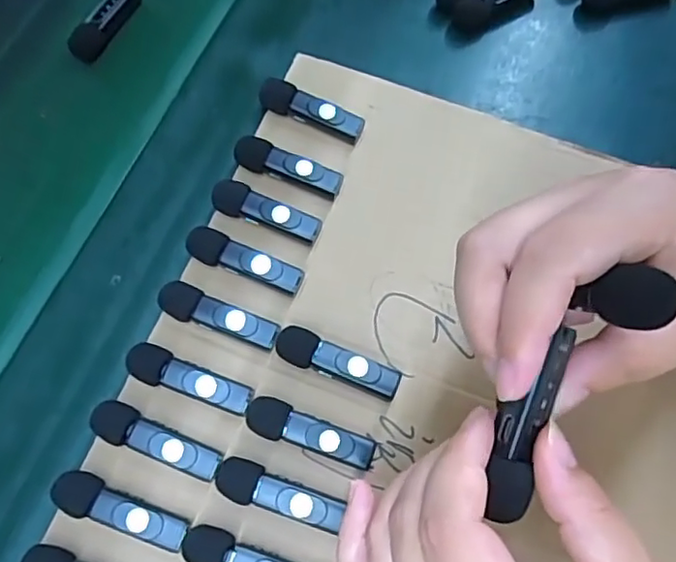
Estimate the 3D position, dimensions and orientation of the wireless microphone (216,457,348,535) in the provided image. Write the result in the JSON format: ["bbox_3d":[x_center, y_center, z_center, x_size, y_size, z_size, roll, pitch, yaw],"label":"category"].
[{"bbox_3d":[-0.028,0.102,0.293,0.061,0.017,0.019,19,70,6],"label":"wireless microphone"}]

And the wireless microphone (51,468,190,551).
[{"bbox_3d":[-0.101,0.107,0.288,0.064,0.016,0.018,17,70,5],"label":"wireless microphone"}]

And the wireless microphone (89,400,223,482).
[{"bbox_3d":[-0.088,0.078,0.300,0.065,0.018,0.018,22,70,7],"label":"wireless microphone"}]

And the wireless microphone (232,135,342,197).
[{"bbox_3d":[-0.029,-0.066,0.357,0.064,0.017,0.017,19,70,6],"label":"wireless microphone"}]

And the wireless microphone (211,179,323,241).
[{"bbox_3d":[-0.040,-0.039,0.346,0.062,0.016,0.017,18,70,6],"label":"wireless microphone"}]

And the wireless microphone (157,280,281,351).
[{"bbox_3d":[-0.062,0.019,0.325,0.064,0.016,0.018,18,70,6],"label":"wireless microphone"}]

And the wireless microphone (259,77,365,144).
[{"bbox_3d":[-0.016,-0.102,0.371,0.065,0.019,0.015,22,70,7],"label":"wireless microphone"}]

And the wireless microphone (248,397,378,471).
[{"bbox_3d":[-0.014,0.075,0.304,0.064,0.016,0.019,16,70,5],"label":"wireless microphone"}]

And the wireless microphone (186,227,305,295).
[{"bbox_3d":[-0.051,-0.011,0.335,0.064,0.015,0.018,20,70,7],"label":"wireless microphone"}]

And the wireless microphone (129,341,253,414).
[{"bbox_3d":[-0.075,0.051,0.311,0.065,0.017,0.018,22,70,7],"label":"wireless microphone"}]

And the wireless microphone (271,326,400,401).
[{"bbox_3d":[0.000,0.042,0.316,0.065,0.017,0.018,21,70,7],"label":"wireless microphone"}]

